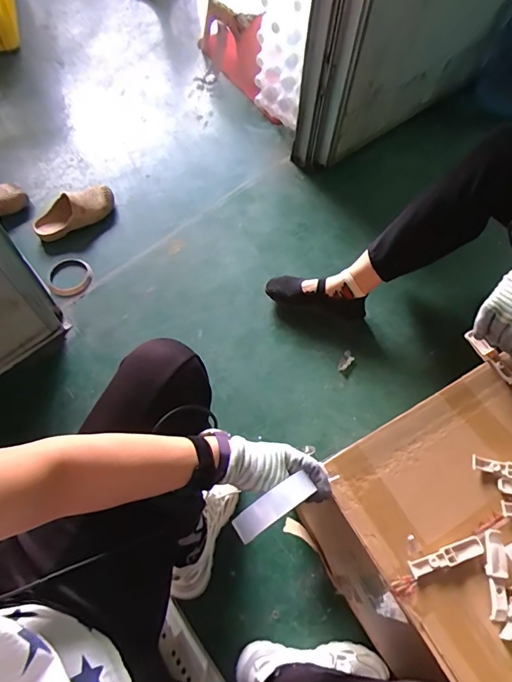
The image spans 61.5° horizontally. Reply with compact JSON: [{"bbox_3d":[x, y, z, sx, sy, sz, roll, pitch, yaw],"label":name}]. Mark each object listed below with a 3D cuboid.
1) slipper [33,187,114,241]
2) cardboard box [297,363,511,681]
[{"bbox_3d":[-0.528,-0.381,1.250,0.110,0.082,0.235,41,68,17],"label":"slipper"},{"bbox_3d":[0.405,0.251,0.718,0.568,0.281,0.340,-26,67,-15],"label":"cardboard box"}]

